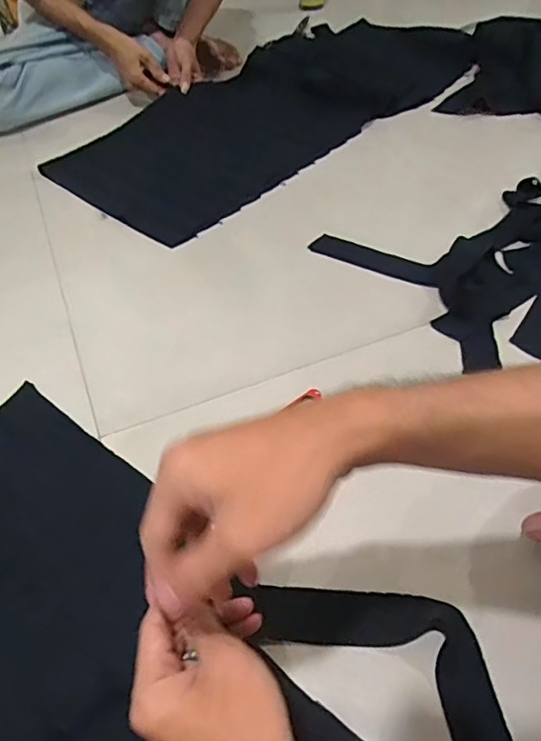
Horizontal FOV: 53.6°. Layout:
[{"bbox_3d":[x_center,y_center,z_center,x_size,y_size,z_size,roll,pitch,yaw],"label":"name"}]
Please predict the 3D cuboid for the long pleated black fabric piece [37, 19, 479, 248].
[{"bbox_3d":[0.021,-0.526,1.026,0.844,0.039,0.385,-38,58,-25],"label":"long pleated black fabric piece"}]

